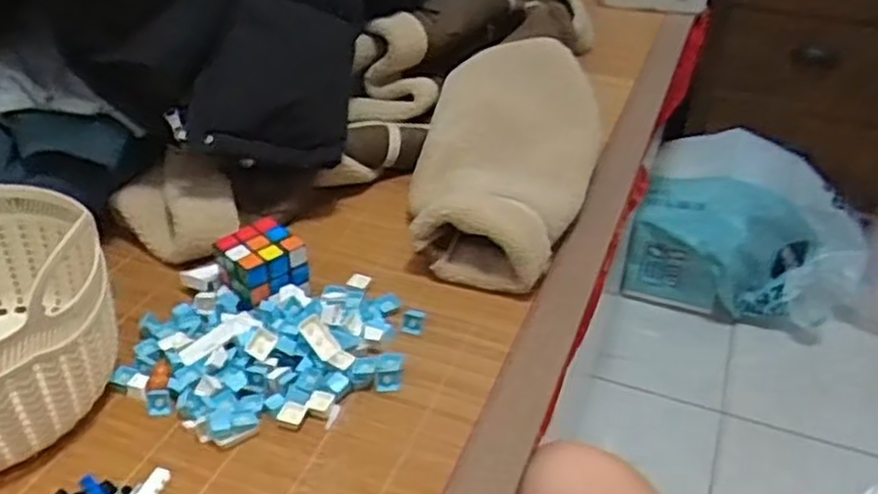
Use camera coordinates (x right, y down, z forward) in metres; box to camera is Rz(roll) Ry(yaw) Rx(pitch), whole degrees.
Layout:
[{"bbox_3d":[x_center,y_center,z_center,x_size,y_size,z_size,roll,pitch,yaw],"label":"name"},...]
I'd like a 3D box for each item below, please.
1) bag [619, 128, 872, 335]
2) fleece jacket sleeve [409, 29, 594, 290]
[{"bbox_3d":[0.567,-0.032,1.394,0.384,0.199,0.341,20,40,24],"label":"bag"},{"bbox_3d":[0.077,-0.111,0.843,0.171,0.097,0.394,10,37,12],"label":"fleece jacket sleeve"}]

